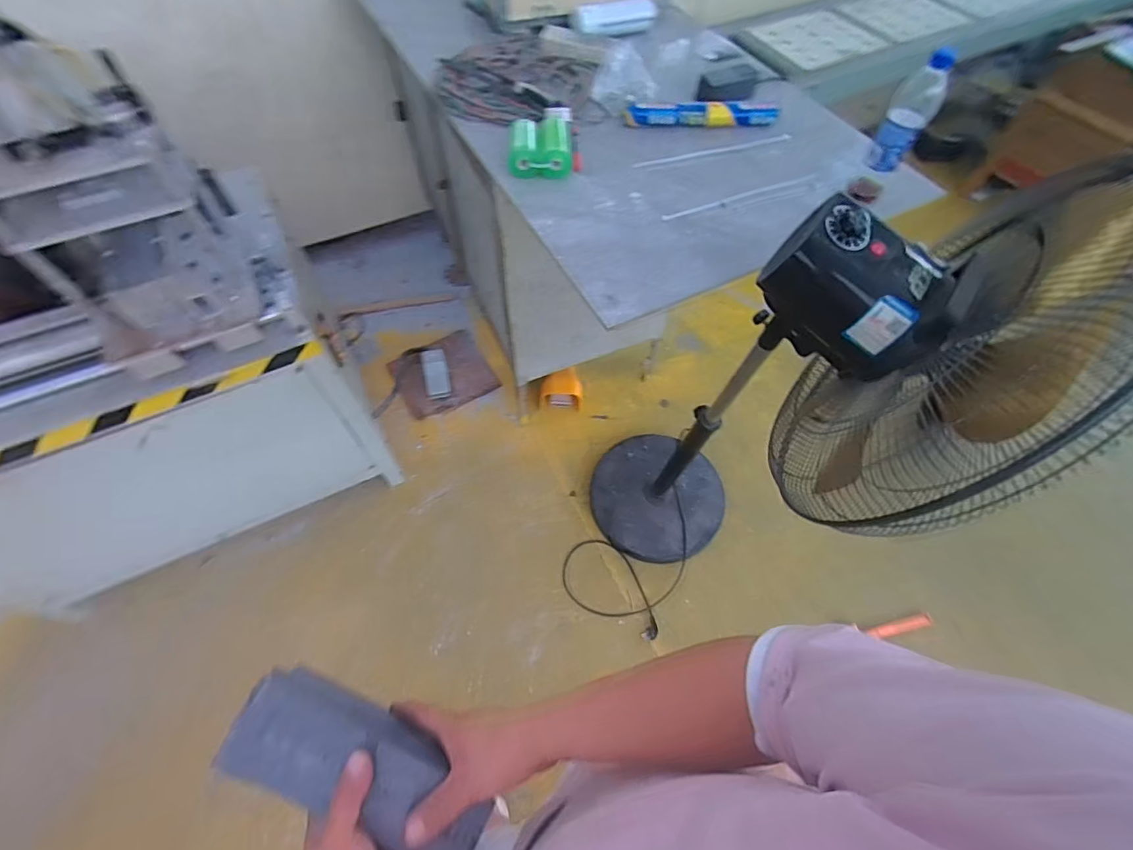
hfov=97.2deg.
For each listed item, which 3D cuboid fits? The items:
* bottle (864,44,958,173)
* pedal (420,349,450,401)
[{"bbox_3d":[0.549,-0.496,0.801,0.062,0.171,0.051,27,62,14],"label":"bottle"},{"bbox_3d":[-0.472,-0.184,1.808,0.086,0.035,0.176,-7,100,-6],"label":"pedal"}]

